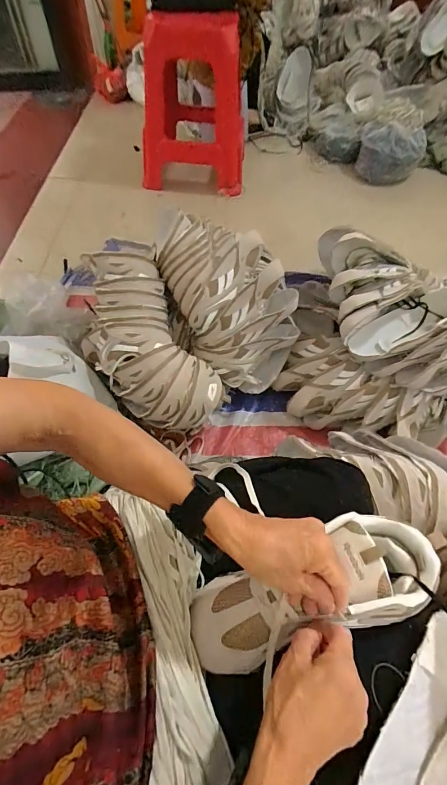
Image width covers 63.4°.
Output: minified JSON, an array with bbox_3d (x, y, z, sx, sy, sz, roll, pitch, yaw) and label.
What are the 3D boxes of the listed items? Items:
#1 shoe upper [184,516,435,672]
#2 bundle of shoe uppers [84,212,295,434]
[{"bbox_3d":[0.091,0.200,0.373,0.254,0.061,0.098,-18,58,-1],"label":"shoe upper"},{"bbox_3d":[-0.083,-0.161,0.825,0.420,0.243,0.389,-34,64,-23],"label":"bundle of shoe uppers"}]

